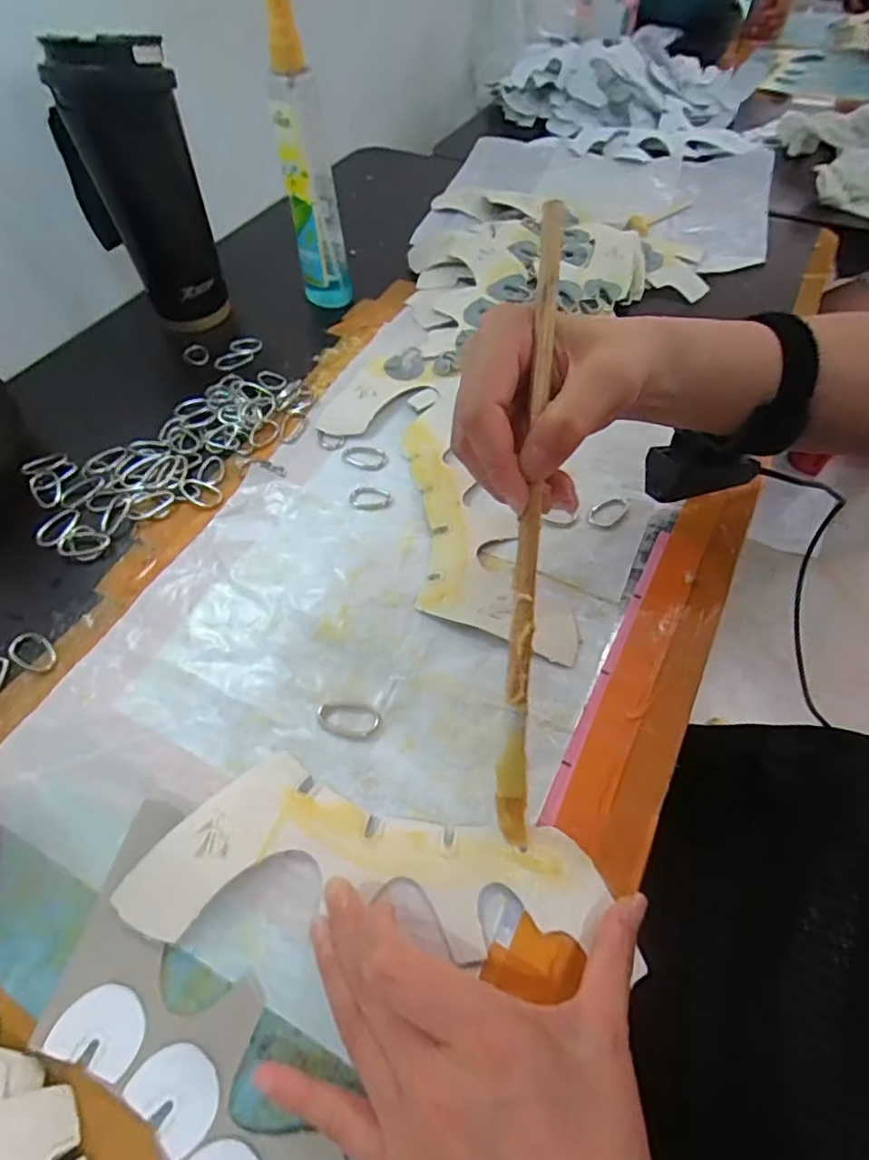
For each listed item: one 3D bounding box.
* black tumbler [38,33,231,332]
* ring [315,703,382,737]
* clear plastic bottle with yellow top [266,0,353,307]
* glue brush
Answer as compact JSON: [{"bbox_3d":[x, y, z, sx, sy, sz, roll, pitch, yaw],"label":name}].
[{"bbox_3d":[-0.238,-0.312,0.484,0.083,0.196,0.076,29,60,21],"label":"black tumbler"},{"bbox_3d":[-0.047,0.075,0.320,0.034,0.004,0.019,2,54,3],"label":"ring"},{"bbox_3d":[-0.102,-0.333,0.492,0.042,0.206,0.034,-10,54,-6],"label":"clear plastic bottle with yellow top"},{"bbox_3d":[0.041,-0.012,0.257,0.013,0.270,0.007,3,10,4],"label":"glue brush"}]

